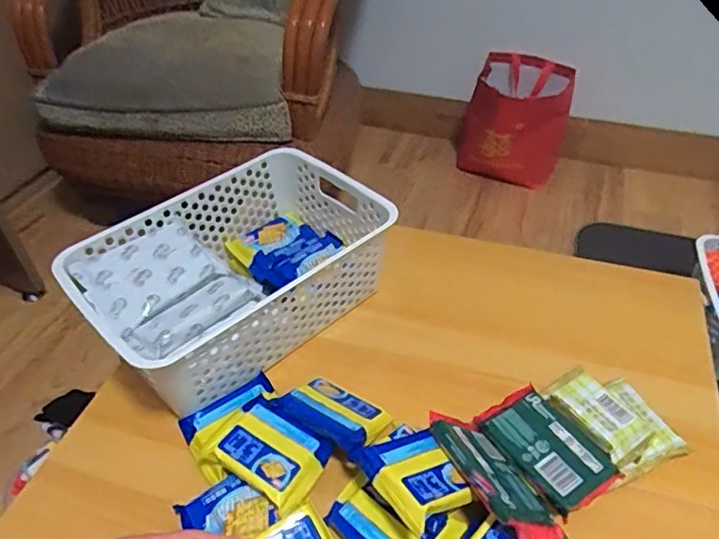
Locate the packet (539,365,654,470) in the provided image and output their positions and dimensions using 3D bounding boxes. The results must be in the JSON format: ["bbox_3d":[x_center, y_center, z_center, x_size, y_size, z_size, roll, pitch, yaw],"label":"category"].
[{"bbox_3d":[0.218,0.132,0.515,0.056,0.016,0.090,-26,49,-24],"label":"packet"}]

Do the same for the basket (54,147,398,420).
[{"bbox_3d":[-0.129,0.001,0.612,0.303,0.101,0.196,-33,52,-30],"label":"basket"}]

